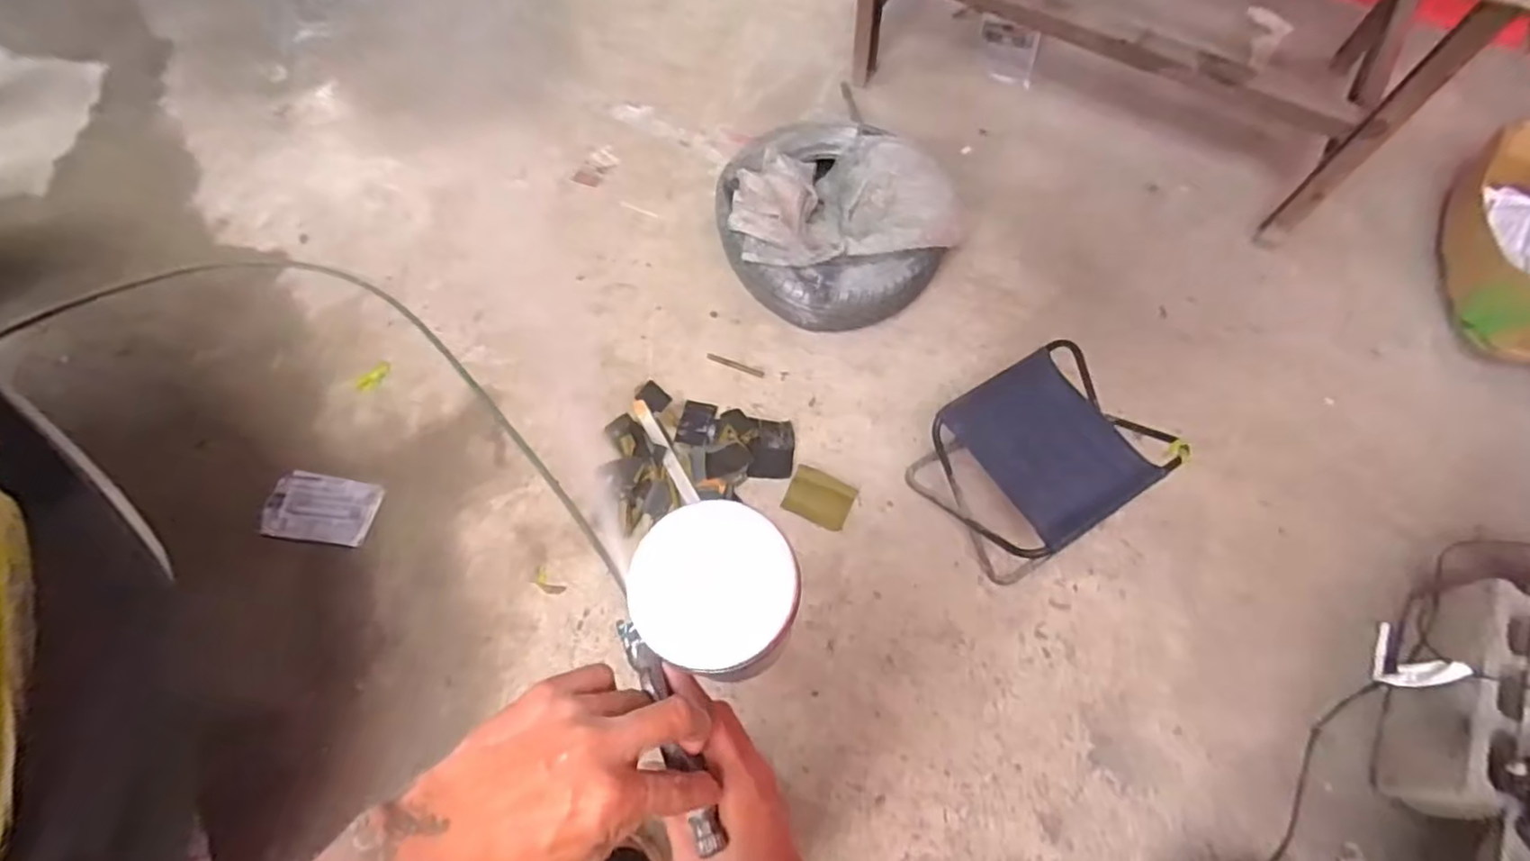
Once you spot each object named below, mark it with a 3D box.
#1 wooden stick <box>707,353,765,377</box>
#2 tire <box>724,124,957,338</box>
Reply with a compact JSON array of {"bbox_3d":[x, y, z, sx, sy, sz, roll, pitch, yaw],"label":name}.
[{"bbox_3d":[-0.069,-0.152,1.558,0.143,0.008,0.018,22,70,10],"label":"wooden stick"},{"bbox_3d":[0.163,-0.495,1.604,0.488,0.208,0.498,0,67,-1],"label":"tire"}]

